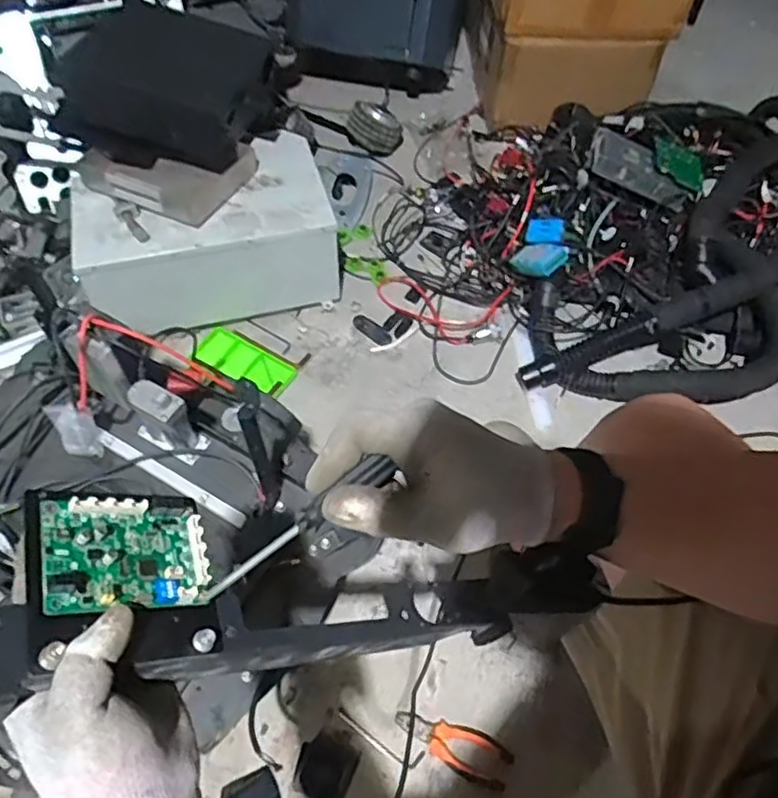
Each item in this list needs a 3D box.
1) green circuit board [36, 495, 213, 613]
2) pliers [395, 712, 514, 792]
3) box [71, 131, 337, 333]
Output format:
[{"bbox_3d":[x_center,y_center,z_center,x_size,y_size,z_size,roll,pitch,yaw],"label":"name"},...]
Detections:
[{"bbox_3d":[-0.147,0.086,0.369,0.088,0.008,0.064,10,47,-40],"label":"green circuit board"},{"bbox_3d":[0.084,0.452,0.856,0.155,0.013,0.059,22,58,14],"label":"pliers"},{"bbox_3d":[-0.328,-0.293,1.203,0.426,0.202,0.241,-14,57,-11],"label":"box"}]

